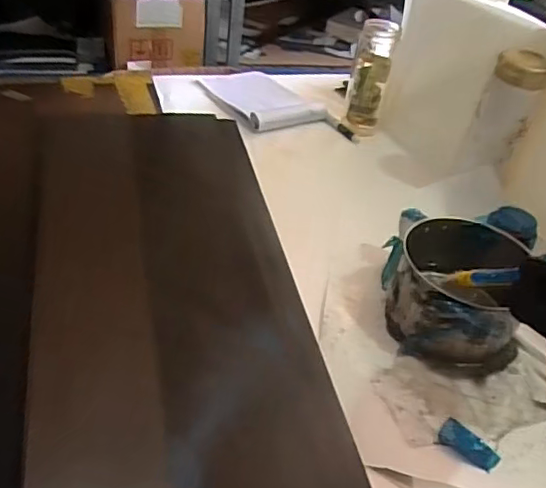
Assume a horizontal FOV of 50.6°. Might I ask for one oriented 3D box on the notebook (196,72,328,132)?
[{"bbox_3d":[-0.028,-0.254,0.981,0.128,0.026,0.226,-19,46,-28],"label":"notebook"}]

